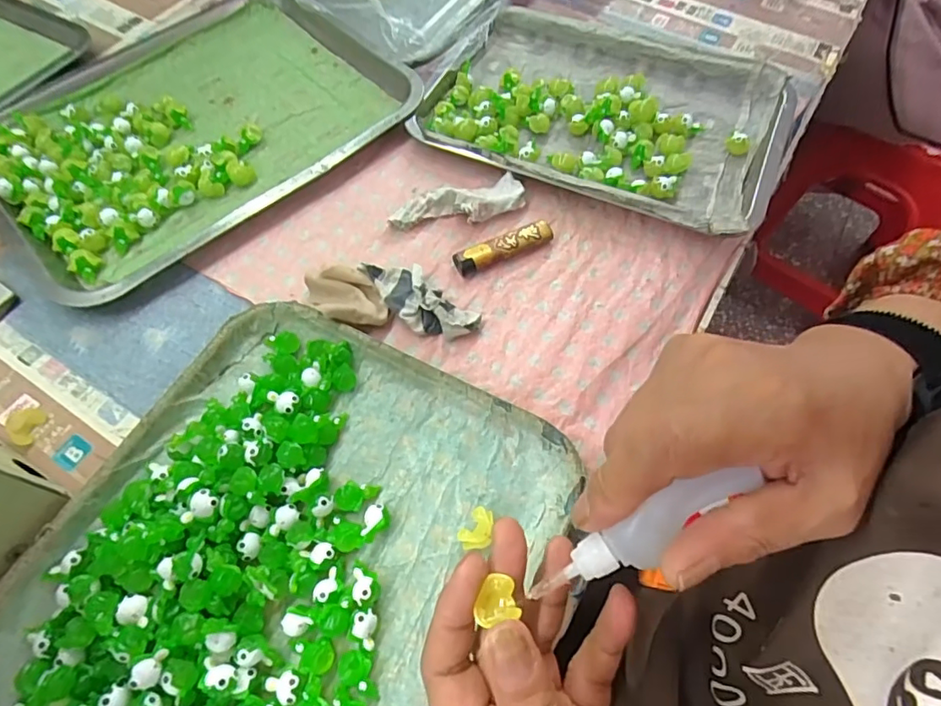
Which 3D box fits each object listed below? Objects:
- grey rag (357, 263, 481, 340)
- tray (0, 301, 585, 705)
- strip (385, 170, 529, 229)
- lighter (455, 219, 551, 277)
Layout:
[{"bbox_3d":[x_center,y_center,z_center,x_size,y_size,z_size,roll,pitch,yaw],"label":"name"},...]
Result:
[{"bbox_3d":[-0.040,-0.040,0.389,0.091,0.023,0.037,36,67,15],"label":"grey rag"},{"bbox_3d":[-0.113,0.140,0.289,0.267,0.031,0.343,25,65,11],"label":"tray"},{"bbox_3d":[-0.011,-0.121,0.434,0.109,0.024,0.034,-14,64,-9],"label":"strip"},{"bbox_3d":[0.026,-0.082,0.414,0.079,0.013,0.018,-21,65,-12],"label":"lighter"}]

